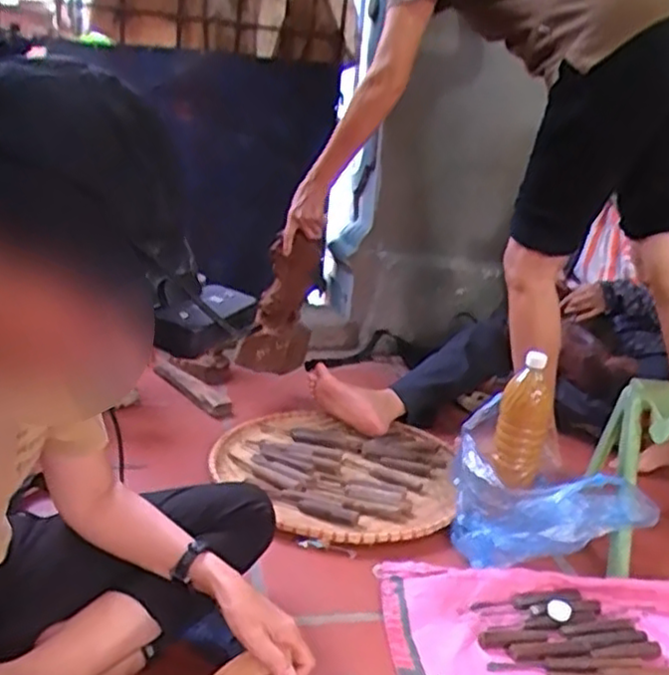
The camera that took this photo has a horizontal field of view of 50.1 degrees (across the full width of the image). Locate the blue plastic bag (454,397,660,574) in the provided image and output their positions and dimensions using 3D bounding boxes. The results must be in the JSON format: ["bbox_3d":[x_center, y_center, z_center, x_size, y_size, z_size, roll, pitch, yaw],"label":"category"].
[{"bbox_3d":[0.349,0.260,1.193,0.292,0.152,0.246,7,18,3],"label":"blue plastic bag"}]

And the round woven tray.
[{"bbox_3d":[-0.002,0.248,1.363,0.443,0.020,0.449,3,19,-1],"label":"round woven tray"}]

